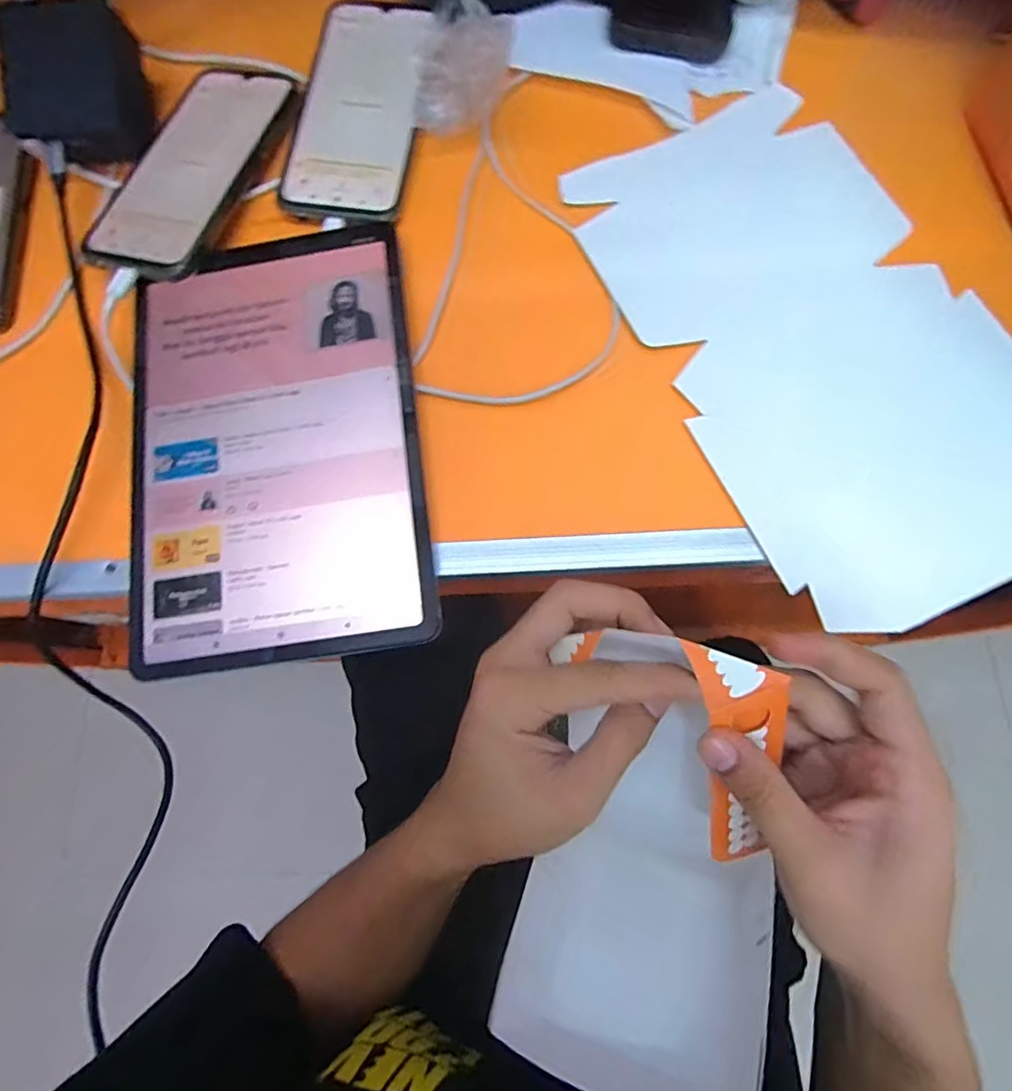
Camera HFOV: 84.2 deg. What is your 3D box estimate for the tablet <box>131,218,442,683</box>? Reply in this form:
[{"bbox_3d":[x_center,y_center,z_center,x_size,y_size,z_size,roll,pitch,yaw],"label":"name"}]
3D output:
[{"bbox_3d":[-0.131,-0.062,0.312,0.163,0.006,0.247,-8,76,-1],"label":"tablet"}]

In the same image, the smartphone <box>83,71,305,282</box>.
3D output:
[{"bbox_3d":[-0.200,-0.244,0.356,0.084,0.009,0.166,21,78,6],"label":"smartphone"}]

